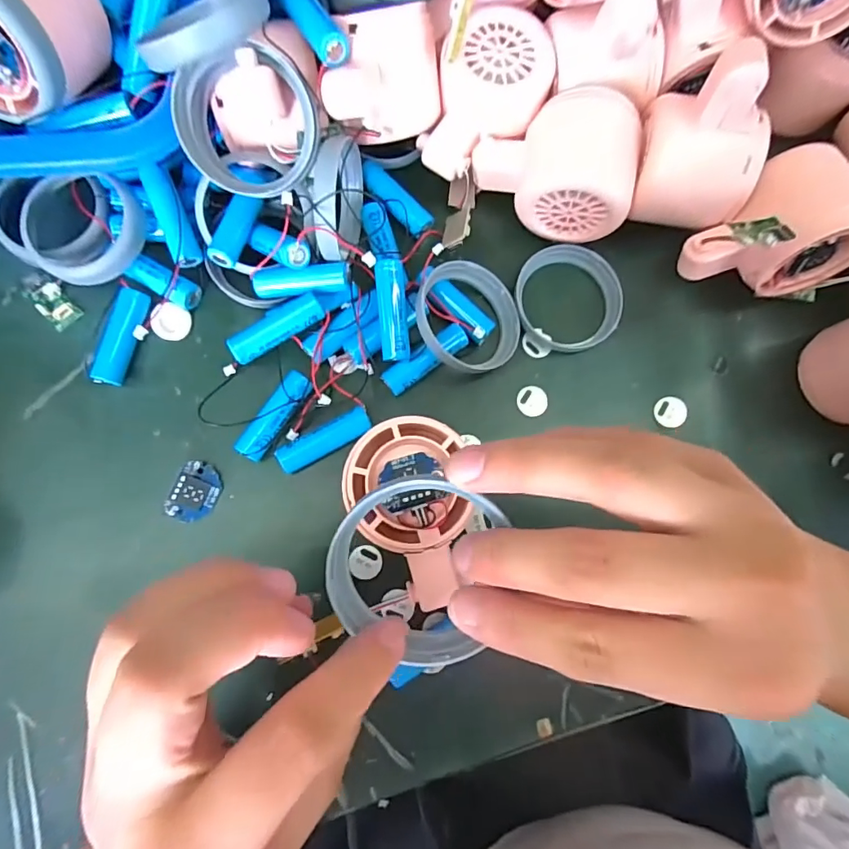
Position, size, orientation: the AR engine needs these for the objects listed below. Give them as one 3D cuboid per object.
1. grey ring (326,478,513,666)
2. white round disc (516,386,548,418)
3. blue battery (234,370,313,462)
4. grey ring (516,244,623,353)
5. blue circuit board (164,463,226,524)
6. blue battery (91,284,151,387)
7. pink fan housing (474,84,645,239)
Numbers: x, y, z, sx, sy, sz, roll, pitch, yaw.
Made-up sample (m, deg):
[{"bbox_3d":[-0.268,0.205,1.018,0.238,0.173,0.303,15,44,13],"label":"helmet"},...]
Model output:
[{"bbox_3d":[-0.003,0.044,0.151,0.051,0.010,0.055,1,81,-4],"label":"grey ring"},{"bbox_3d":[0.059,-0.013,0.263,0.016,0.004,0.017,1,81,-4],"label":"white round disc"},{"bbox_3d":[-0.075,-0.004,0.245,0.014,0.016,0.049,34,81,2],"label":"blue battery"},{"bbox_3d":[0.080,-0.069,0.267,0.057,0.015,0.055,1,81,-4],"label":"grey ring"},{"bbox_3d":[-0.114,0.034,0.241,0.022,0.004,0.029,28,78,-15],"label":"blue circuit board"},{"bbox_3d":[-0.153,-0.044,0.246,0.012,0.016,0.050,12,81,-2],"label":"blue battery"},{"bbox_3d":[0.068,-0.135,0.255,0.080,0.054,0.053,12,81,-2],"label":"pink fan housing"}]

